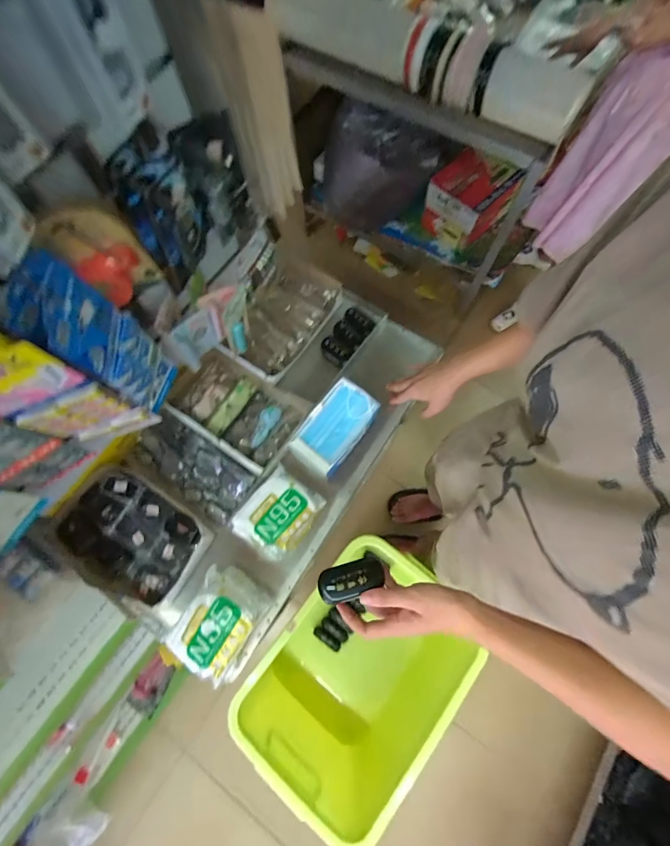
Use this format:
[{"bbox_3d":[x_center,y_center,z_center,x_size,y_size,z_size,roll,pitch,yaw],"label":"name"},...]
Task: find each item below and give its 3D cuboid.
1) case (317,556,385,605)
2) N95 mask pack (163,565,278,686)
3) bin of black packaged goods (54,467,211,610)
[{"bbox_3d":[0.020,0.202,0.452,0.083,0.016,0.042,-18,73,-8],"label":"case"},{"bbox_3d":[-0.196,0.348,0.614,0.119,0.121,0.145,27,75,9],"label":"N95 mask pack"},{"bbox_3d":[-0.397,0.218,0.697,0.288,0.079,0.188,30,76,10],"label":"bin of black packaged goods"}]

